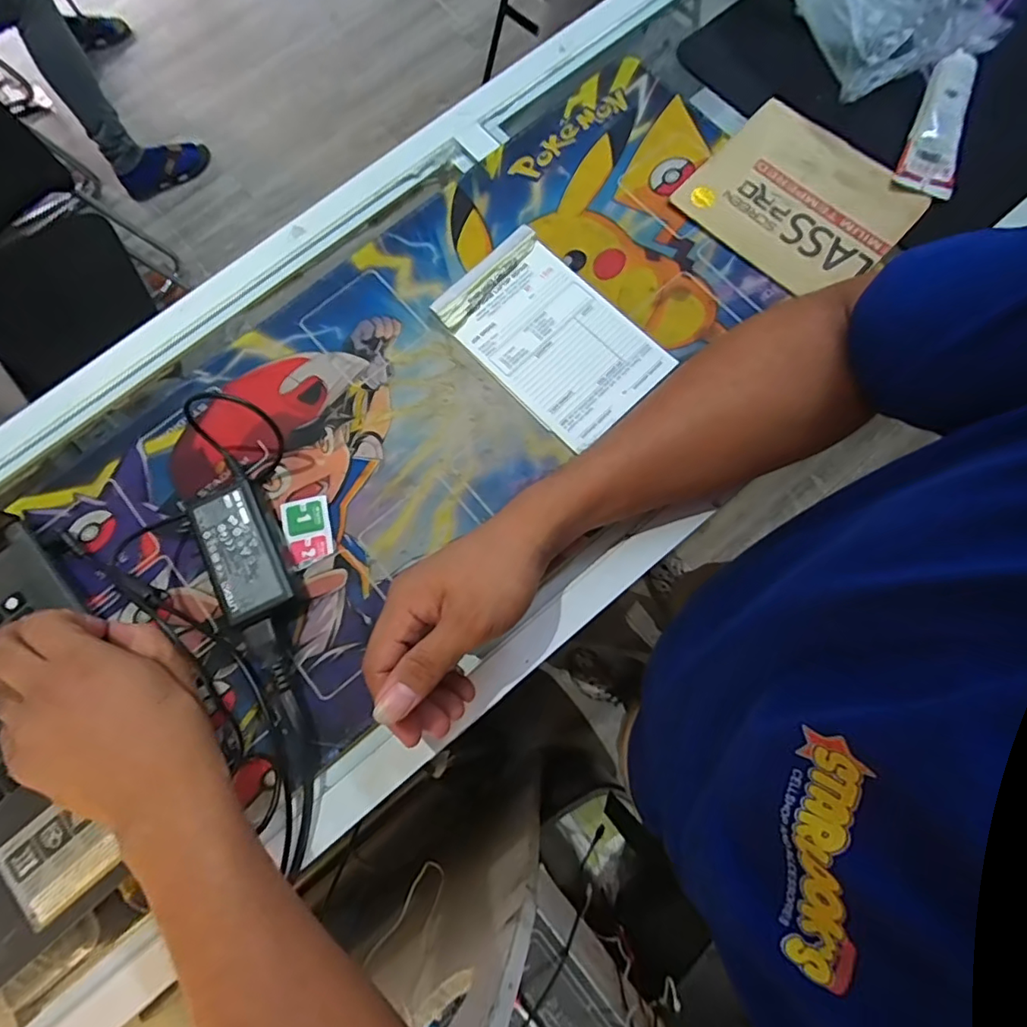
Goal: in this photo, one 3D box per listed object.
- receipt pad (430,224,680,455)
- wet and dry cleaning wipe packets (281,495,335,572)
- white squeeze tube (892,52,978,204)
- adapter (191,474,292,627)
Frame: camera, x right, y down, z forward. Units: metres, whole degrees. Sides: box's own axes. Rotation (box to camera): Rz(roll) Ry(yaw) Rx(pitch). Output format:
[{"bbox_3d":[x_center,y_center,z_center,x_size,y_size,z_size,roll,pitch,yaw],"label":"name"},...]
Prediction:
[{"bbox_3d":[0.029,-0.136,0.417,0.105,0.013,0.164,-42,79,-8],"label":"receipt pad"},{"bbox_3d":[-0.147,0.013,0.392,0.034,0.004,0.048,-12,76,-1],"label":"wet and dry cleaning wipe packets"},{"bbox_3d":[0.348,-0.319,0.443,0.046,0.019,0.126,22,78,7],"label":"white squeeze tube"},{"bbox_3d":[-0.183,0.028,0.378,0.047,0.027,0.091,-26,77,-5],"label":"adapter"}]

